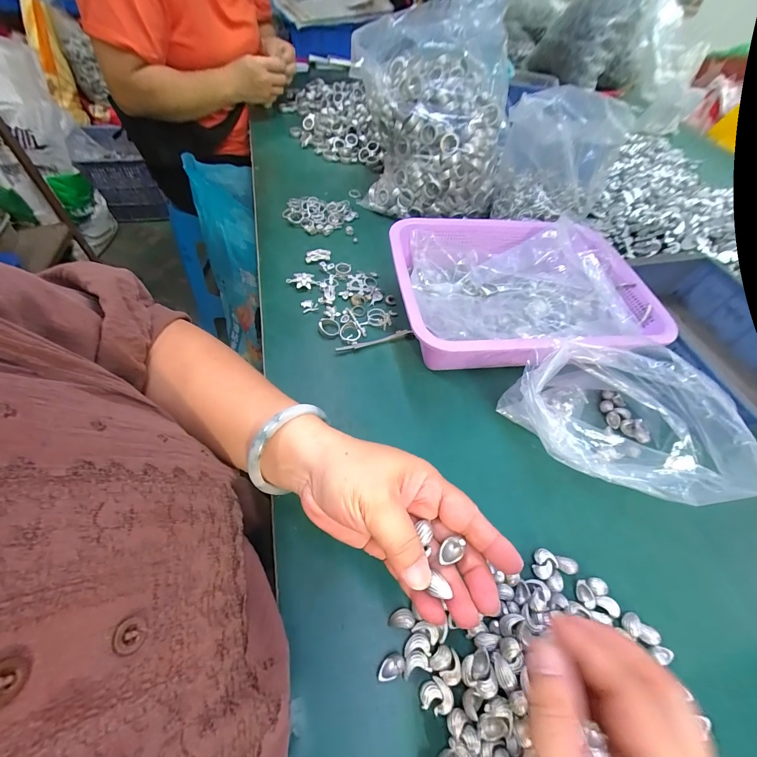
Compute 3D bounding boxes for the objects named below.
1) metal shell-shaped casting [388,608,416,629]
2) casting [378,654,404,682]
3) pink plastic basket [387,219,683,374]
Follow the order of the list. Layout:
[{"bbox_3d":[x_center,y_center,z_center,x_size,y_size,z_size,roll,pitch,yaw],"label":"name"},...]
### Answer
[{"bbox_3d":[0.018,0.183,0.253,0.019,0.005,0.012,7,56,0],"label":"metal shell-shaped casting"},{"bbox_3d":[0.009,0.207,0.237,0.020,0.006,0.012,-27,62,-20],"label":"casting"},{"bbox_3d":[0.167,-0.105,0.419,0.294,0.078,0.226,-3,57,-8],"label":"pink plastic basket"}]

